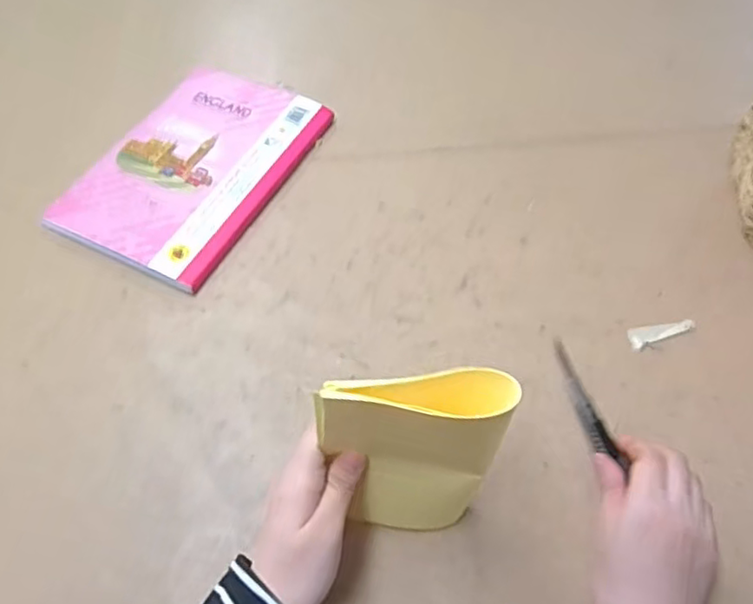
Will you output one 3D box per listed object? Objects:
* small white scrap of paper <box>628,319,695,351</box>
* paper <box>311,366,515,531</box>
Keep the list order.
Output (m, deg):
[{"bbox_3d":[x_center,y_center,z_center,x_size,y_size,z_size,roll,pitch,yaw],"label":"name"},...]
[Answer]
[{"bbox_3d":[0.240,0.024,0.537,0.059,0.004,0.018,-18,59,-10],"label":"small white scrap of paper"},{"bbox_3d":[0.024,0.094,0.386,0.104,0.162,0.045,-6,57,-2],"label":"paper"}]

